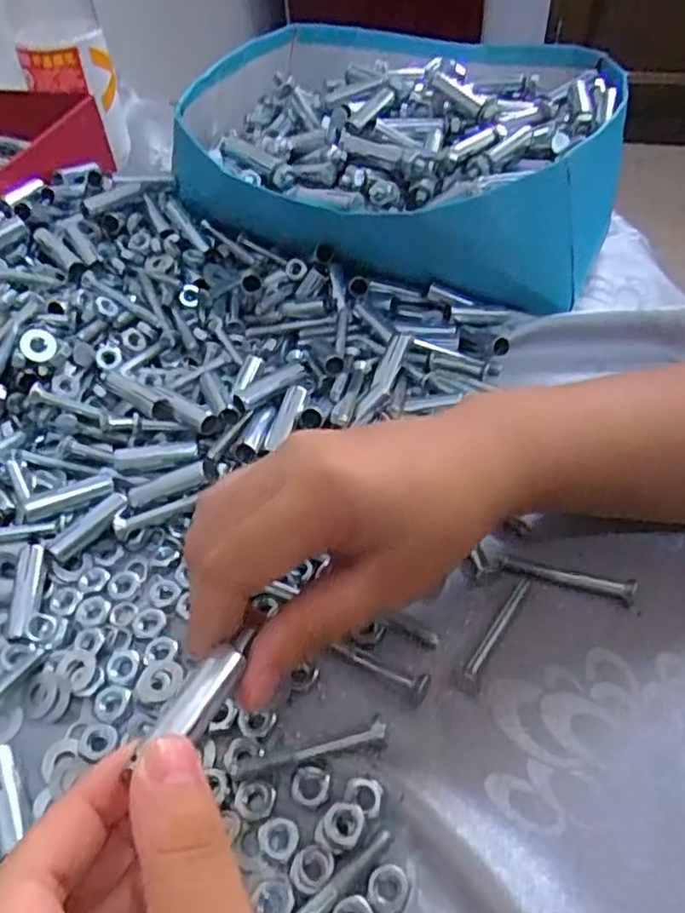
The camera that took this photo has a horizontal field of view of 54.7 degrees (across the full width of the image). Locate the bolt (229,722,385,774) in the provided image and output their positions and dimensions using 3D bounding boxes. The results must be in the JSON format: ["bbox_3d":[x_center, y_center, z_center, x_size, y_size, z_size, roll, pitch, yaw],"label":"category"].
[{"bbox_3d":[-0.011,0.104,0.233,0.055,0.011,0.006,-12,48,-8],"label":"bolt"}]

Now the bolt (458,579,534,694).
[{"bbox_3d":[0.062,0.070,0.268,0.008,0.004,0.057,24,53,22],"label":"bolt"}]

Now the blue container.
[{"bbox_3d":[0.042,-0.222,0.462,0.282,0.085,0.286,15,50,16],"label":"blue container"}]

